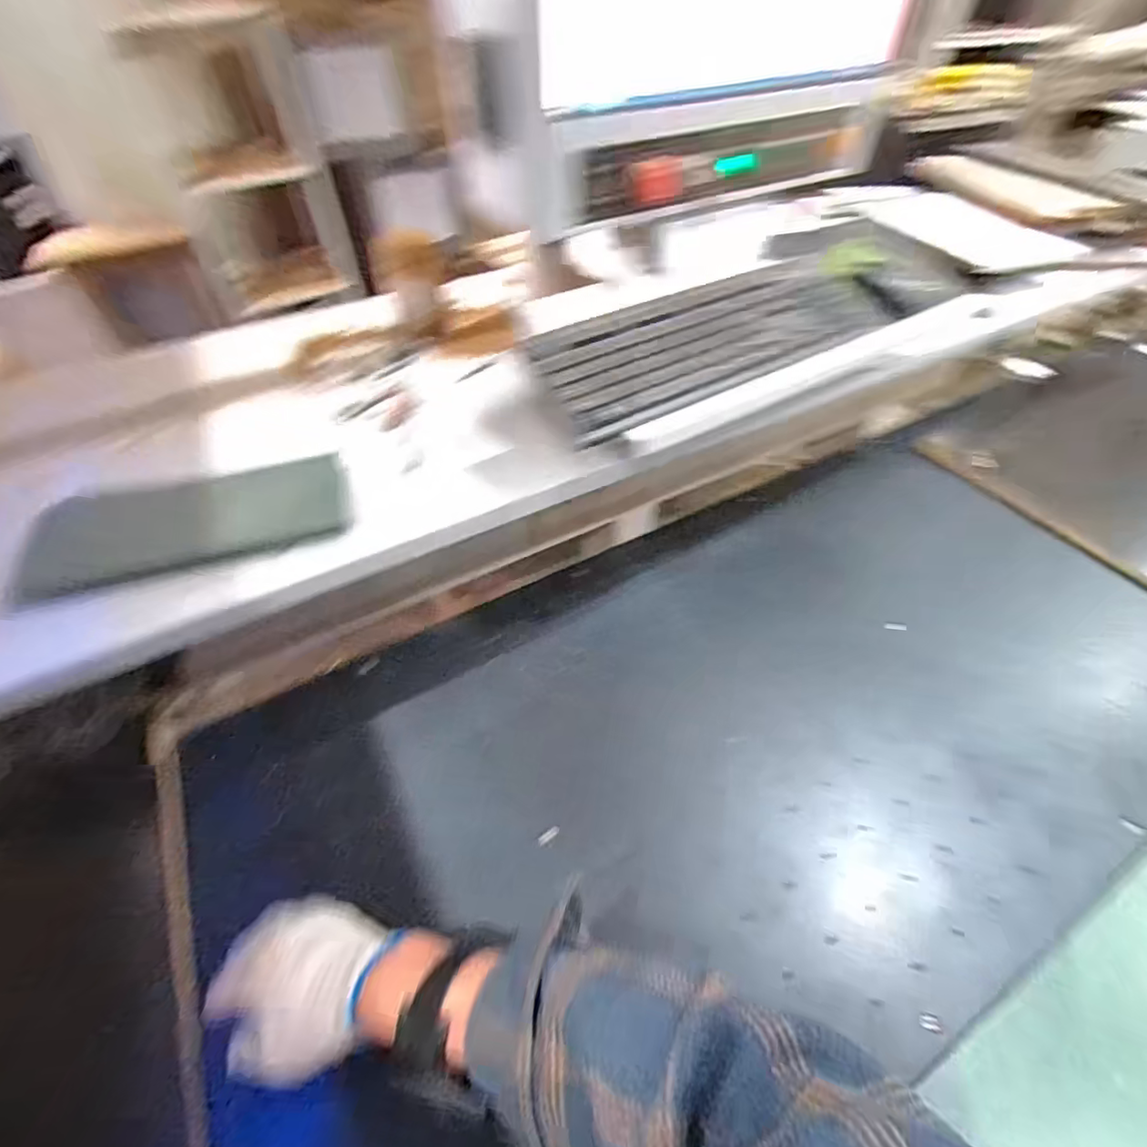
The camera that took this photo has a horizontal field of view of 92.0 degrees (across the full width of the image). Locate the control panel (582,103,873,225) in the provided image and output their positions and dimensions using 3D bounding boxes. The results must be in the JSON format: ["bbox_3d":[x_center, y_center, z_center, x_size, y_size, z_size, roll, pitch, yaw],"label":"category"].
[{"bbox_3d":[0.204,-0.502,0.671,0.447,0.072,0.014,-25,53,-21],"label":"control panel"}]

